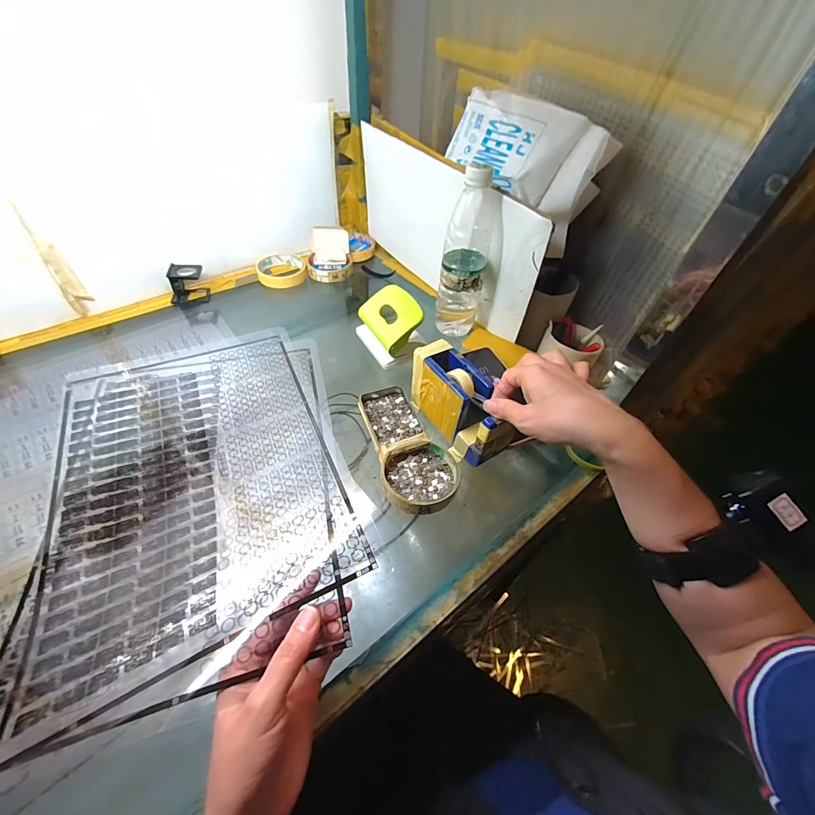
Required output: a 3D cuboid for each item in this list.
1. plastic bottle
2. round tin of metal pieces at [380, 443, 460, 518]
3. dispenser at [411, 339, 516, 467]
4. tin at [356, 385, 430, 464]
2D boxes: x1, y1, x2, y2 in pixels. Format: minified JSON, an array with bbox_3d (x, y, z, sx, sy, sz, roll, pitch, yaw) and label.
[{"bbox_3d":[0.088,-0.208,0.522,0.077,0.221,0.083,10,49,8],"label":"plastic bottle"},{"bbox_3d":[0.016,0.075,0.392,0.081,0.019,0.075,2,48,-2],"label":"round tin of metal pieces"},{"bbox_3d":[0.060,-0.003,0.427,0.051,0.080,0.138,-24,53,-20],"label":"dispenser"},{"bbox_3d":[-0.019,0.013,0.445,0.064,0.017,0.104,-15,51,-16],"label":"tin"}]

